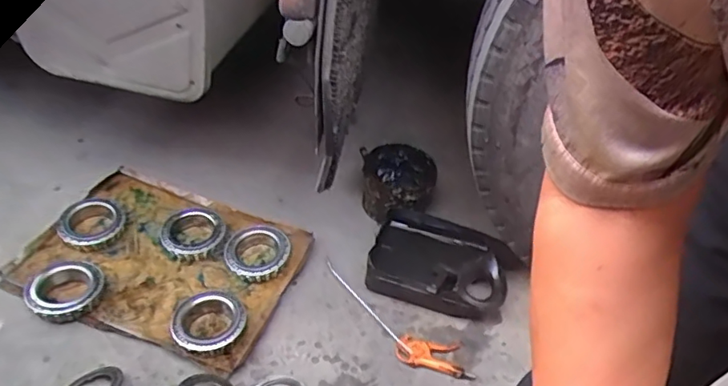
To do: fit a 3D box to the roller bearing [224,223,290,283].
[{"bbox_3d":[-0.235,0.131,1.236,0.132,0.030,0.142,4,43,-4],"label":"roller bearing"}]

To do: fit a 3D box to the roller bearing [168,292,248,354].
[{"bbox_3d":[-0.304,0.257,1.086,0.136,0.046,0.137,4,43,-4],"label":"roller bearing"}]

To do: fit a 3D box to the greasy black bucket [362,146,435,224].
[{"bbox_3d":[0.075,-0.022,1.359,0.179,0.132,0.185,2,43,-6],"label":"greasy black bucket"}]

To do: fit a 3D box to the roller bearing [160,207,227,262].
[{"bbox_3d":[-0.382,0.088,1.251,0.129,0.047,0.140,4,43,-4],"label":"roller bearing"}]

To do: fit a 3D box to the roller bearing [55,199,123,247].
[{"bbox_3d":[-0.616,0.068,1.253,0.135,0.038,0.138,-7,45,-15],"label":"roller bearing"}]

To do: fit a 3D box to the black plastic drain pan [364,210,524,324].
[{"bbox_3d":[0.168,0.153,1.219,0.317,0.101,0.252,19,44,12],"label":"black plastic drain pan"}]

